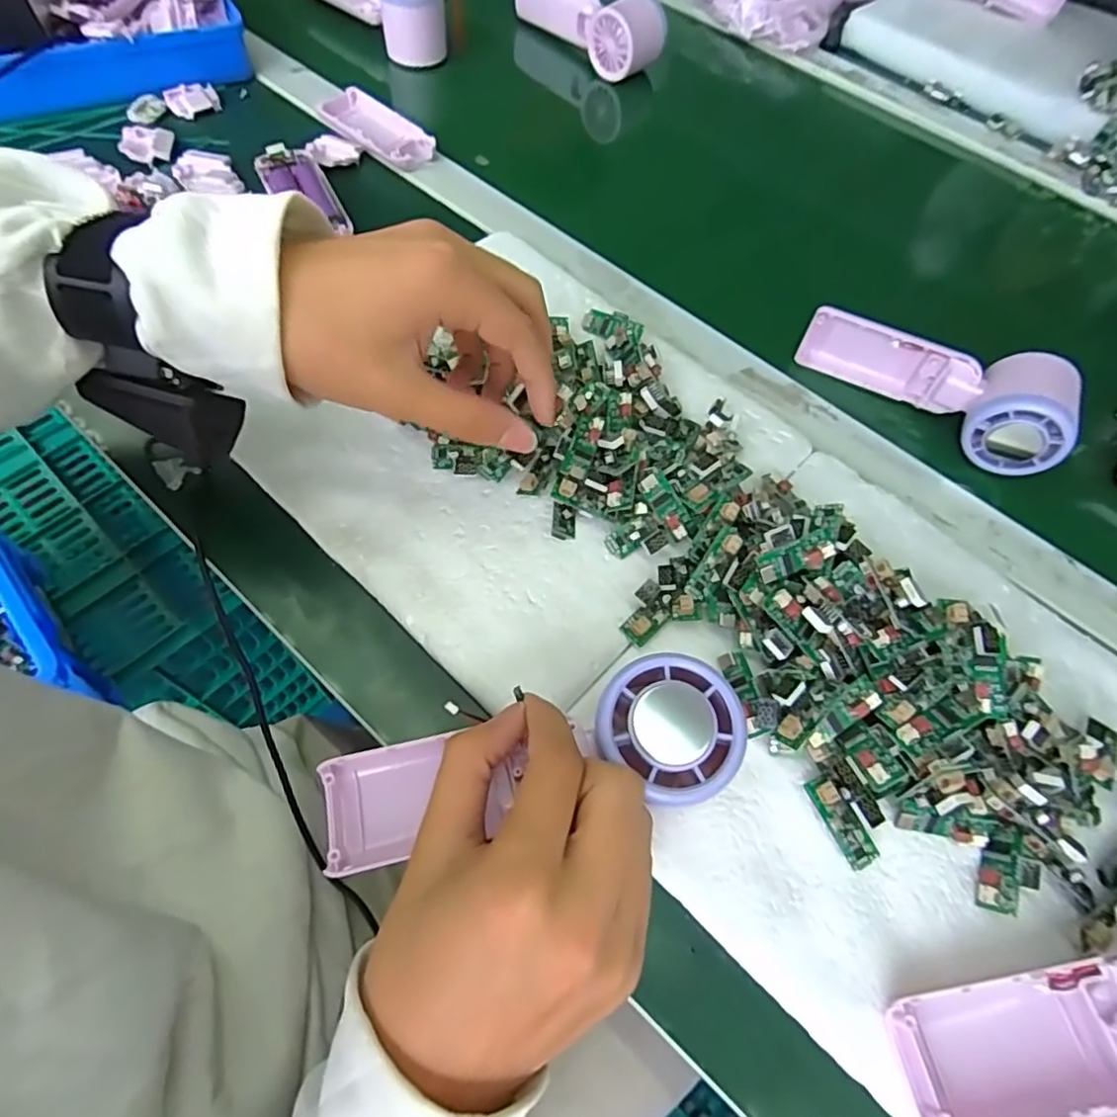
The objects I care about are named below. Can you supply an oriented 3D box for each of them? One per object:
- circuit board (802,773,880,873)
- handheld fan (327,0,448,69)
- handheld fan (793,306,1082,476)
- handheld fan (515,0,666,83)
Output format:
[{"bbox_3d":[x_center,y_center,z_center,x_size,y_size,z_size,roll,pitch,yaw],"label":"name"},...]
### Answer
[{"bbox_3d":[0.123,0.114,0.270,0.013,0.006,0.039,-30,77,6],"label":"circuit board"},{"bbox_3d":[-0.174,-0.522,0.584,0.043,0.060,0.172,-39,71,-22],"label":"handheld fan"},{"bbox_3d":[0.234,-0.109,0.392,0.157,0.051,0.058,20,62,6],"label":"handheld fan"},{"bbox_3d":[0.024,-0.519,0.601,0.038,0.058,0.168,-40,71,-22],"label":"handheld fan"}]

